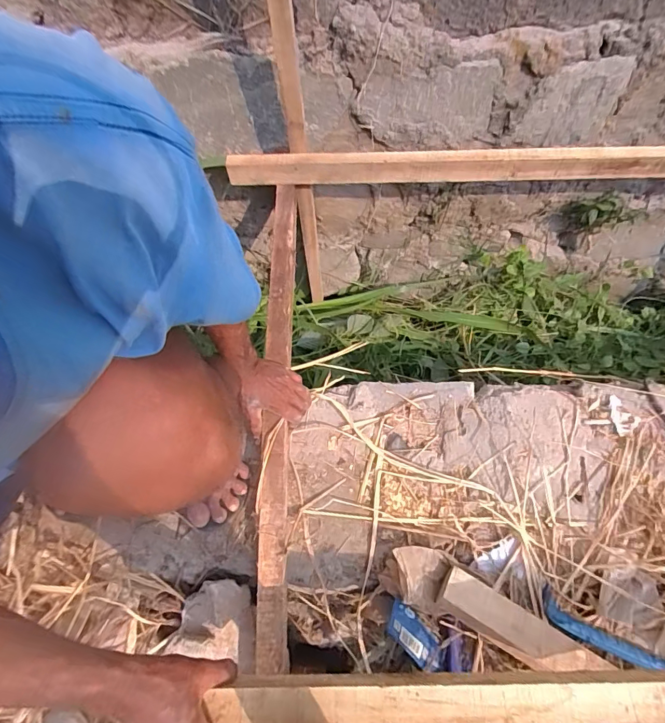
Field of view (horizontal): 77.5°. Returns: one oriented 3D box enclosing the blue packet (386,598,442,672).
[{"bbox_3d":[0.111,0.373,0.570,0.084,0.009,0.055,46,37,1],"label":"blue packet"}]

